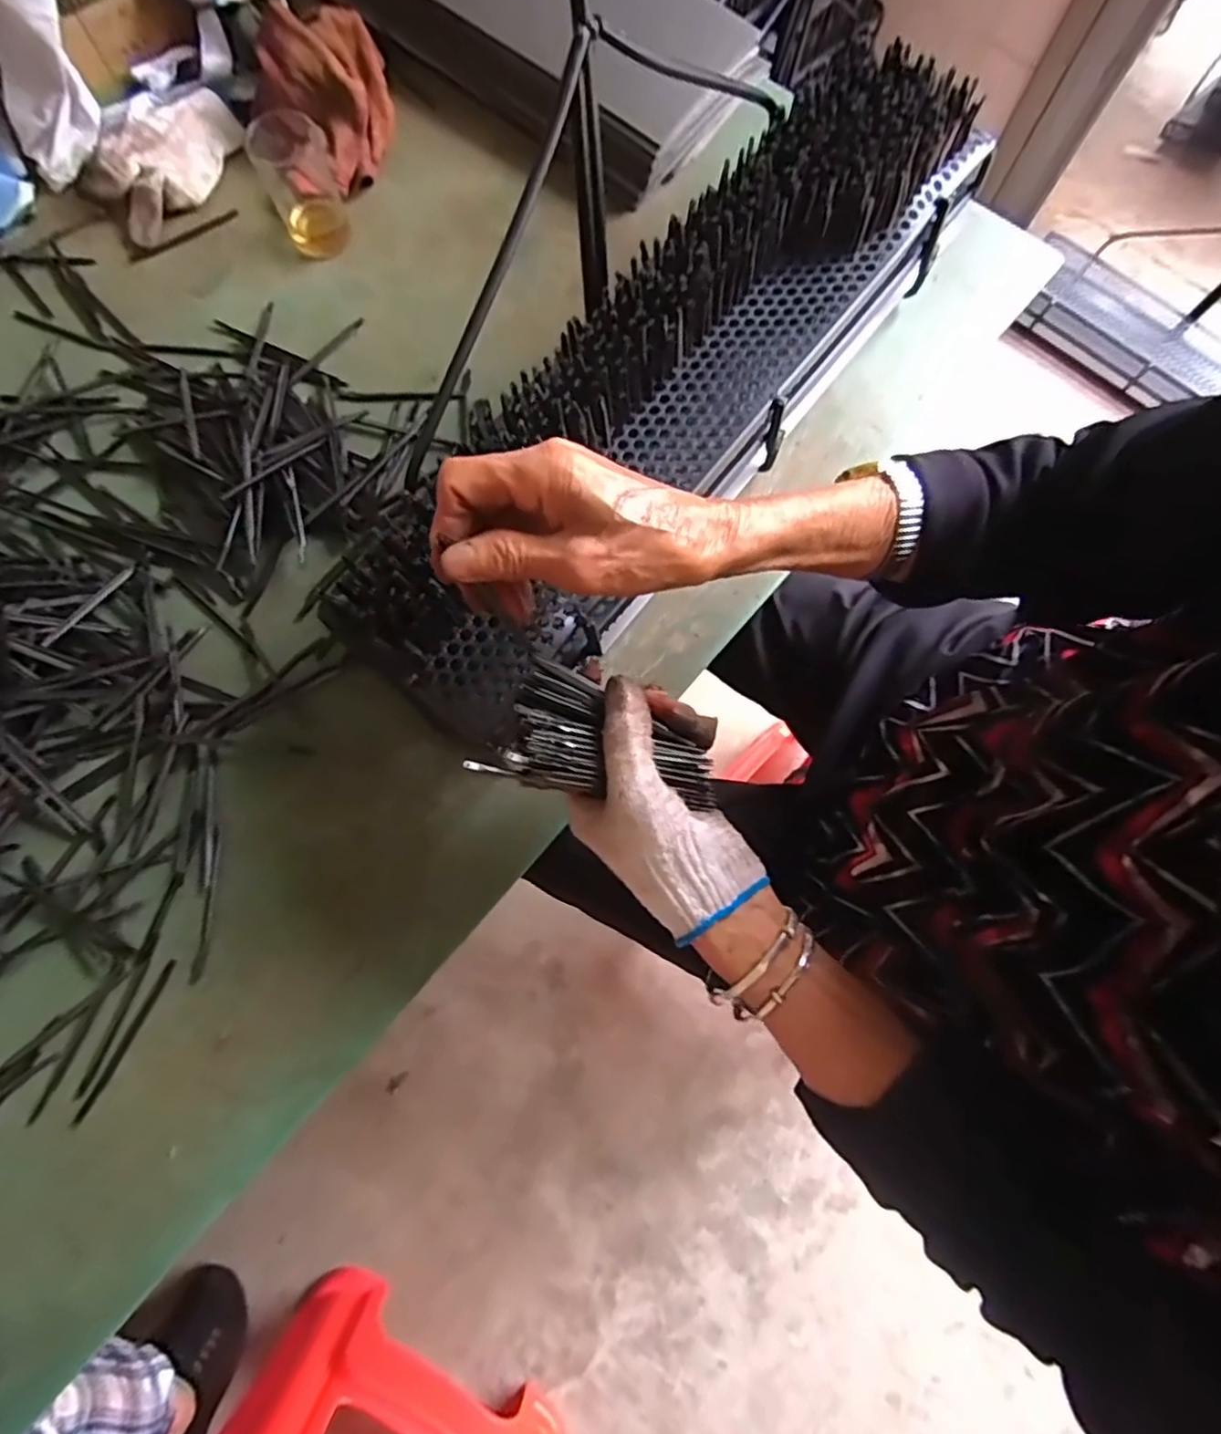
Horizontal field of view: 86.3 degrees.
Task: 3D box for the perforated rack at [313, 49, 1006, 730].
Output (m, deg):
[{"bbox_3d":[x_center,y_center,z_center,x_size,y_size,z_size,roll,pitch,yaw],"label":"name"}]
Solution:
[{"bbox_3d":[0.051,-0.230,0.435,0.136,0.082,0.556,40,84,9],"label":"perforated rack"}]

